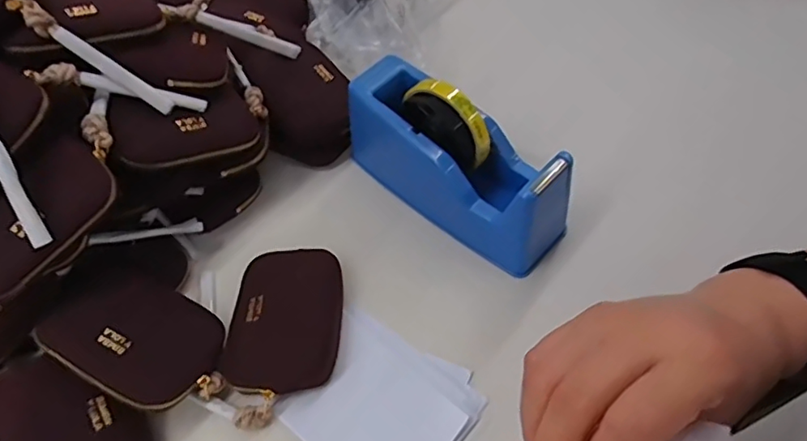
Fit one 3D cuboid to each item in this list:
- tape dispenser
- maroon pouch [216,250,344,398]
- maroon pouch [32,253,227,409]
[{"bbox_3d":[0.044,-0.052,0.467,0.204,0.105,0.072,35,64,25],"label":"tape dispenser"},{"bbox_3d":[-0.091,0.074,0.429,0.083,0.028,0.116,-2,54,4],"label":"maroon pouch"},{"bbox_3d":[-0.189,0.083,0.401,0.113,0.018,0.084,34,45,-2],"label":"maroon pouch"}]

